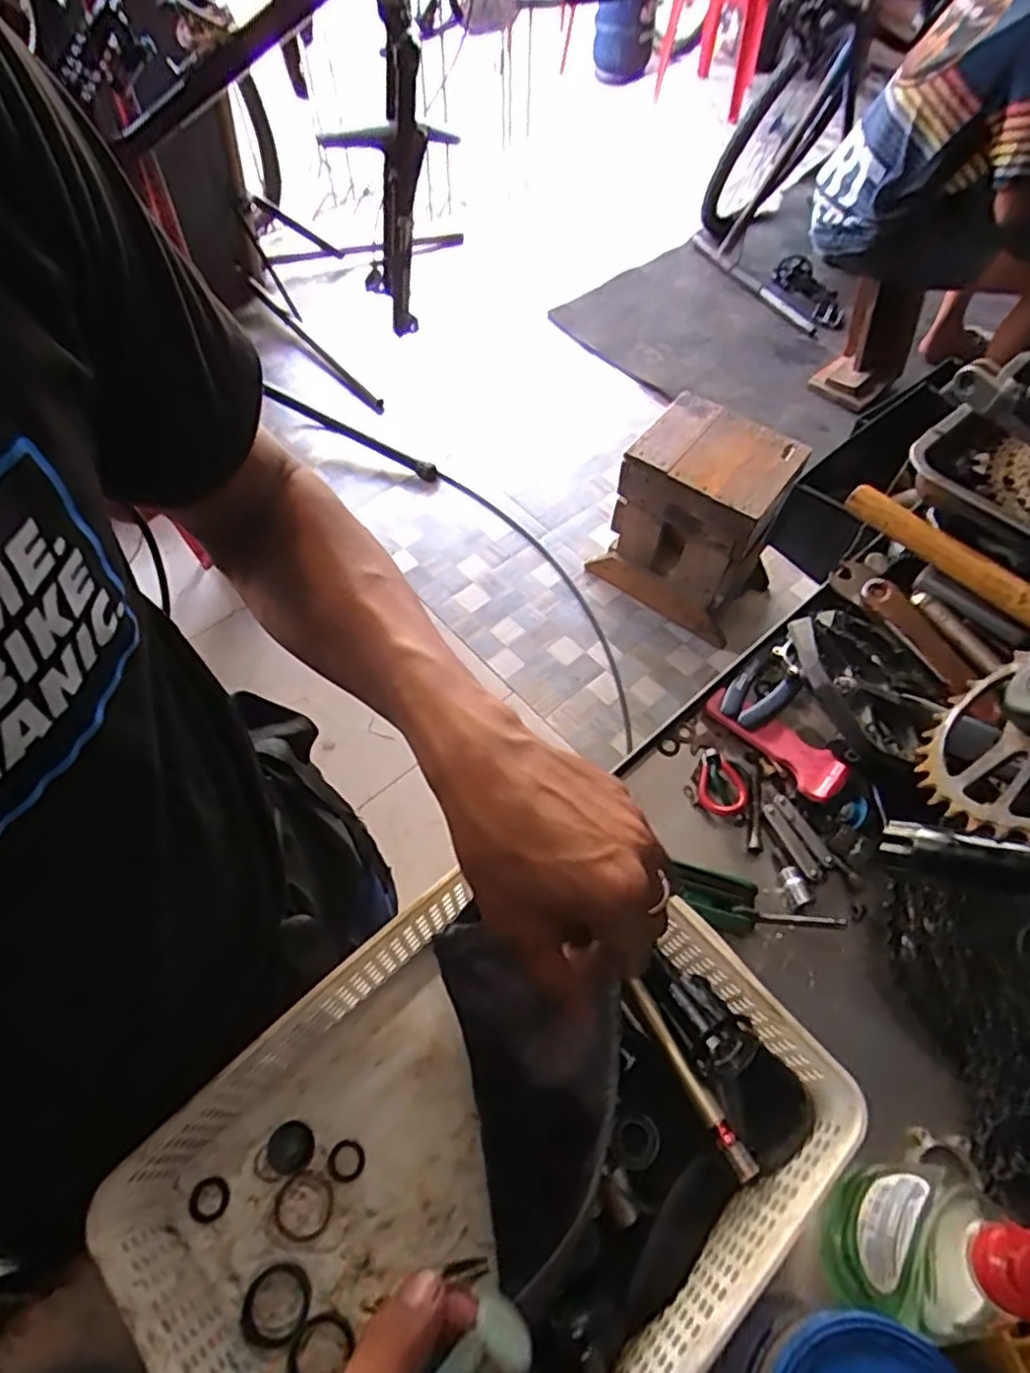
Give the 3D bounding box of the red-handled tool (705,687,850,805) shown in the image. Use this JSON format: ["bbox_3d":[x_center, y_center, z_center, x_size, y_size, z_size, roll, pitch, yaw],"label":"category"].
[{"bbox_3d":[0.208,0.043,0.554,0.117,0.010,0.036,43,90,19],"label":"red-handled tool"}]

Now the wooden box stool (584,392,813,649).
[{"bbox_3d":[0.417,-0.365,1.567,0.361,0.410,0.238,37,64,18],"label":"wooden box stool"}]

